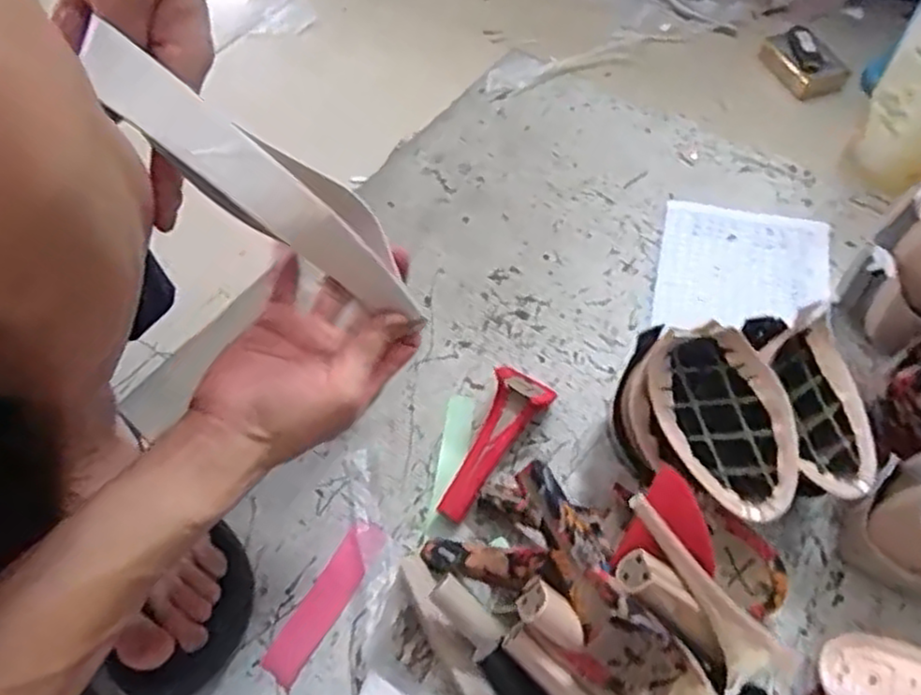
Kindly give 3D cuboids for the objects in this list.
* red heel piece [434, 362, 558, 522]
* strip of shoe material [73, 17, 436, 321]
[{"bbox_3d":[0.028,0.073,0.553,0.043,0.041,0.134,24,61,17],"label":"red heel piece"},{"bbox_3d":[-0.086,-0.071,0.348,0.032,0.196,0.035,-20,46,39],"label":"strip of shoe material"}]

